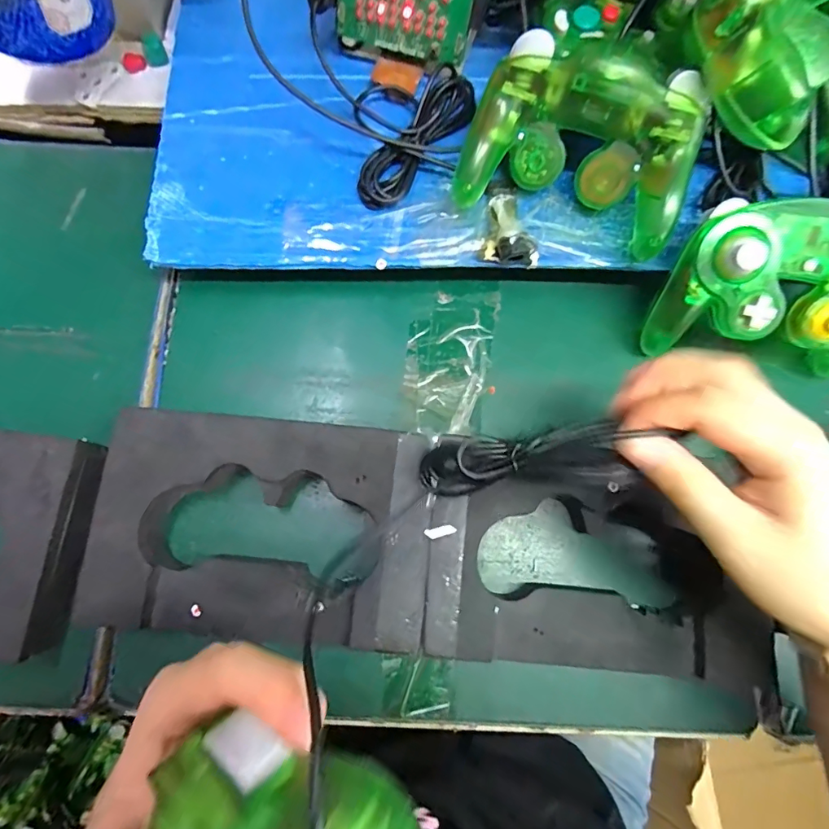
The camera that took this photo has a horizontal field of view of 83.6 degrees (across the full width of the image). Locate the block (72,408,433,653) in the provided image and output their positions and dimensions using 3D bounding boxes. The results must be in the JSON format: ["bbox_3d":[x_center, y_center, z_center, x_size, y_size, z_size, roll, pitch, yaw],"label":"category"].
[{"bbox_3d":[-0.089,0.068,0.288,0.193,0.036,0.126,6,78,1],"label":"block"}]

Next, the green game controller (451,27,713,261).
[{"bbox_3d":[0.102,-0.167,0.277,0.134,0.087,0.079,17,54,2],"label":"green game controller"}]

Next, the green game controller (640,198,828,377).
[{"bbox_3d":[0.225,-0.078,0.287,0.137,0.068,0.095,7,107,5],"label":"green game controller"}]

